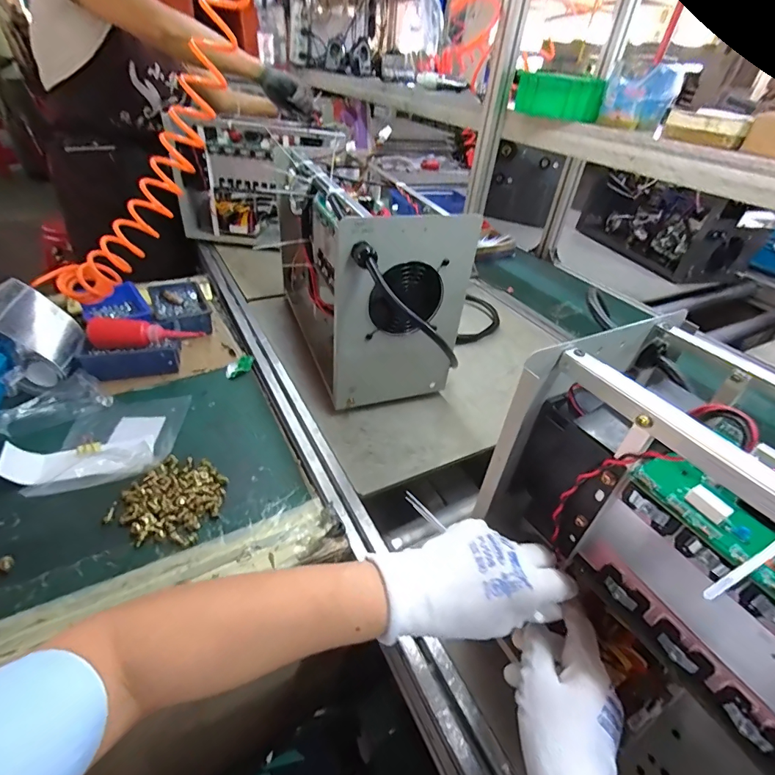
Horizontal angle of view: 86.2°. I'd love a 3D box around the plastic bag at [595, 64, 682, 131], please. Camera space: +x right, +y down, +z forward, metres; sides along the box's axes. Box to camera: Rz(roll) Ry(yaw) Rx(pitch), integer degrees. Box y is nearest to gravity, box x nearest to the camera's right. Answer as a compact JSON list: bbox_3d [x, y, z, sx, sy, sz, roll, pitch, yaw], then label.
[{"bbox_3d":[0.491,-0.567,0.807,0.095,0.099,0.093,-13,42,-23],"label":"plastic bag"}]

